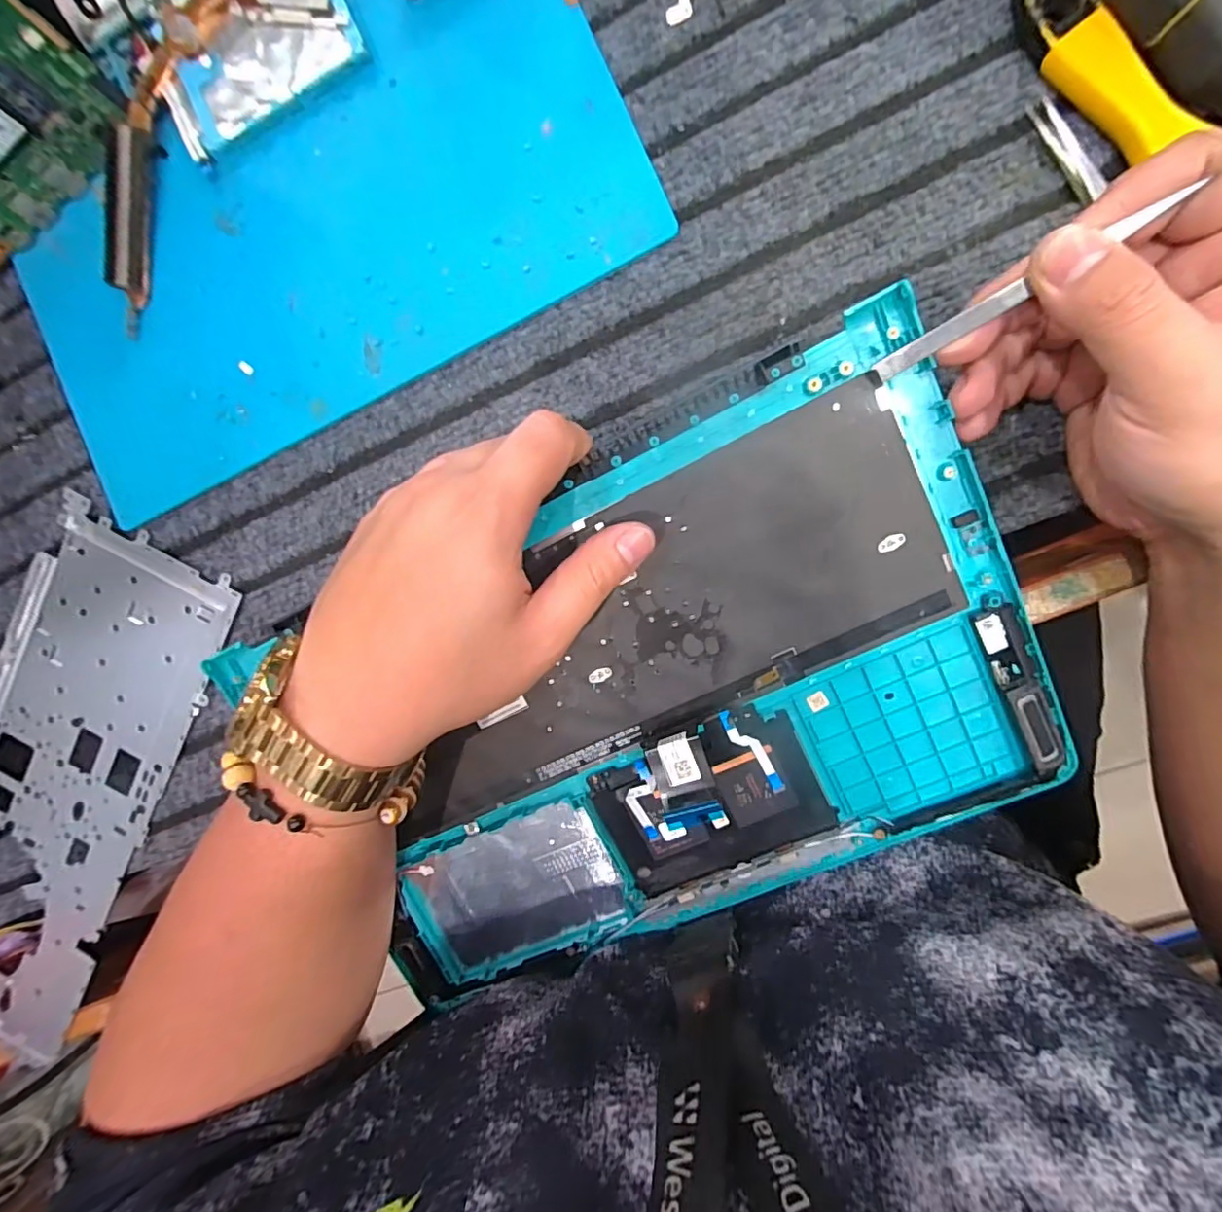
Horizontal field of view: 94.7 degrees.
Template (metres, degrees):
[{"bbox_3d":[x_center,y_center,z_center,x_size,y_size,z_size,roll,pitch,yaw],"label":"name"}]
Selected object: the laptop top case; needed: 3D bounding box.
[{"bbox_3d":[0.013,0.052,0.267,0.341,0.012,0.215,-26,100,11],"label":"laptop top case"}]

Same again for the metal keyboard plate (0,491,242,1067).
[{"bbox_3d":[-0.342,0.119,0.345,0.136,0.010,0.341,28,98,4],"label":"metal keyboard plate"}]

